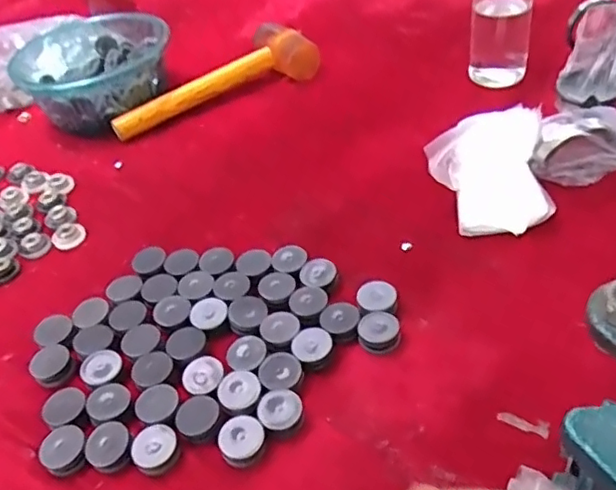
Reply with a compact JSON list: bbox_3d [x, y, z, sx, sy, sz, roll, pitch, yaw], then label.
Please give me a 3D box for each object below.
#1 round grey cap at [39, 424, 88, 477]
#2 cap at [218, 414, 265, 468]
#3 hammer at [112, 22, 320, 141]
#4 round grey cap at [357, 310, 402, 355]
[{"bbox_3d":[-0.183,0.155,0.453,0.033,0.013,0.037,-36,49,-23],"label":"round grey cap"},{"bbox_3d":[-0.049,0.142,0.438,0.033,0.007,0.035,-6,44,6],"label":"cap"},{"bbox_3d":[-0.135,-0.234,0.821,0.295,0.052,0.123,-28,46,-17],"label":"hammer"},{"bbox_3d":[0.059,0.072,0.495,0.034,0.013,0.033,-6,44,6],"label":"round grey cap"}]

